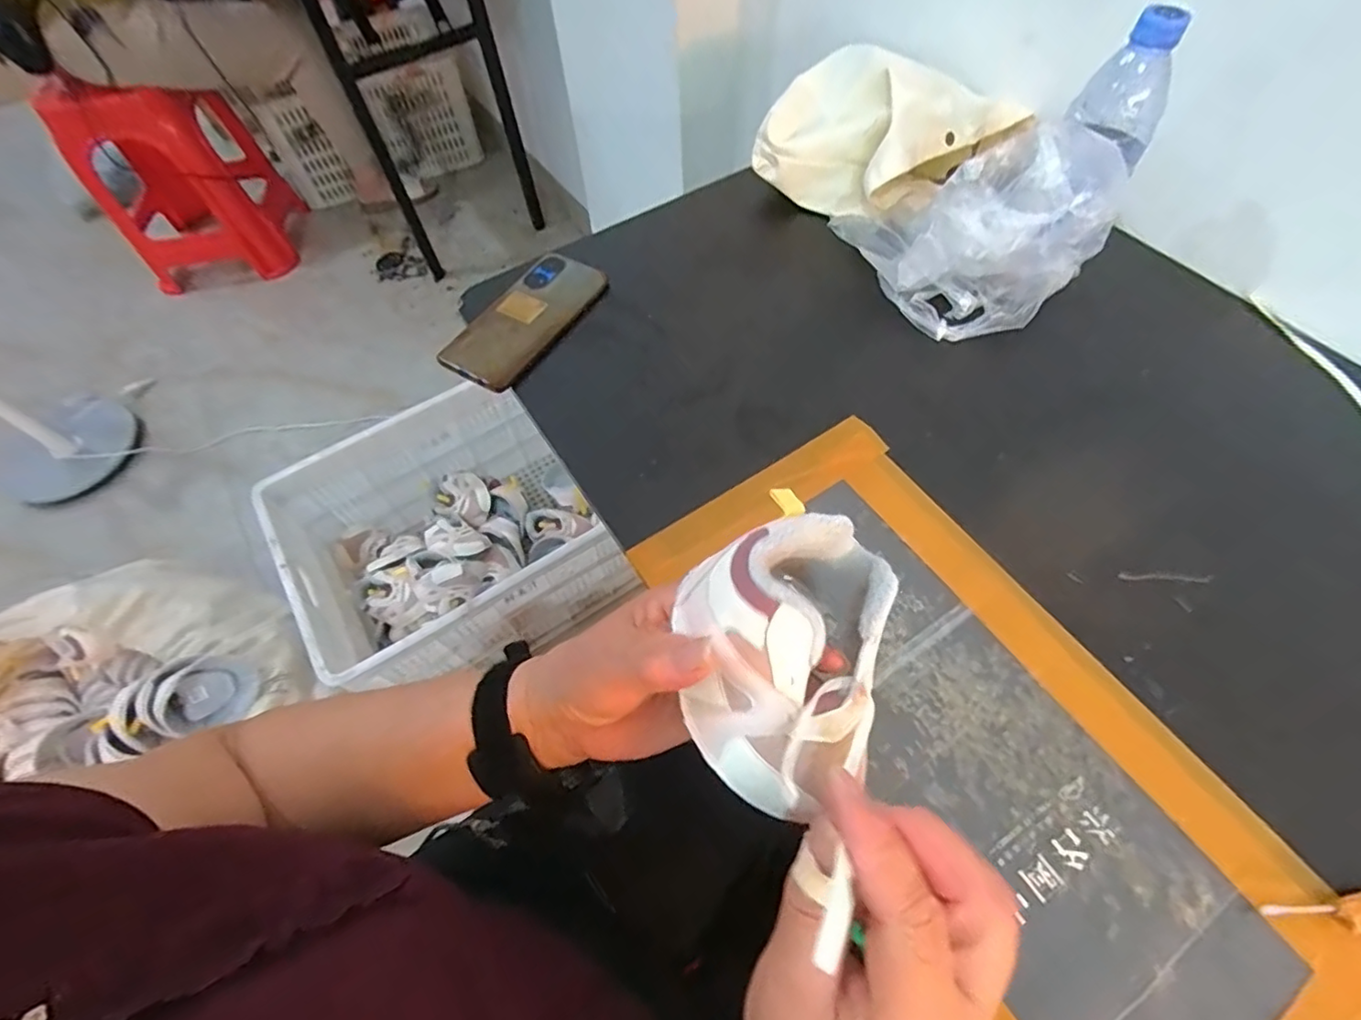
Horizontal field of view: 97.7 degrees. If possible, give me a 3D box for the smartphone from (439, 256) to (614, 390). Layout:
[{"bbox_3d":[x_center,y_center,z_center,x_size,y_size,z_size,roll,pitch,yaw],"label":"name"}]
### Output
[{"bbox_3d":[-0.141,-0.173,0.538,0.075,0.013,0.156,33,67,10],"label":"smartphone"}]

